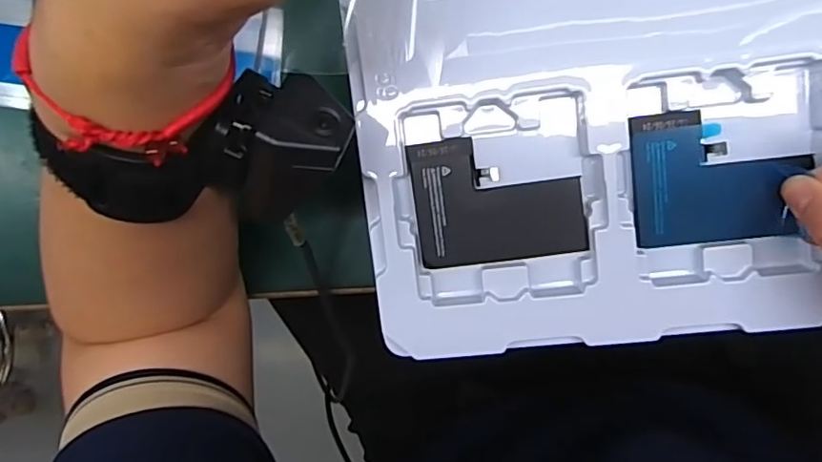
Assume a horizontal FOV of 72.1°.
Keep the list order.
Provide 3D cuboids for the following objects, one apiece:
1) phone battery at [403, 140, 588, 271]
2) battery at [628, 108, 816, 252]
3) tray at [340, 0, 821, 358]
[{"bbox_3d":[0.040,-0.015,0.261,0.076,0.004,0.059,-8,97,5],"label":"phone battery"},{"bbox_3d":[0.136,-0.024,0.251,0.070,0.005,0.059,-6,97,4],"label":"battery"},{"bbox_3d":[0.126,-0.092,0.240,0.307,0.017,0.271,-8,97,5],"label":"tray"}]

